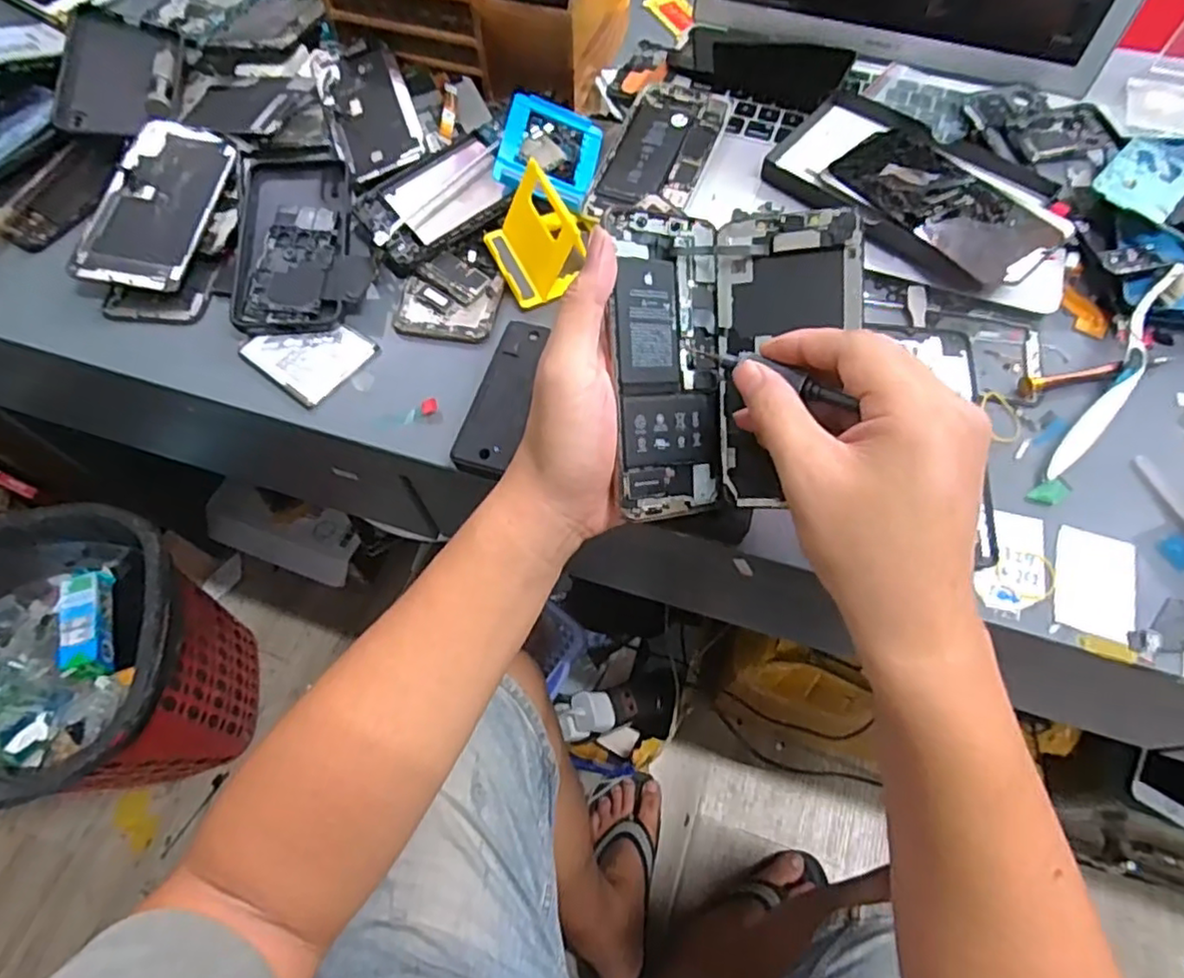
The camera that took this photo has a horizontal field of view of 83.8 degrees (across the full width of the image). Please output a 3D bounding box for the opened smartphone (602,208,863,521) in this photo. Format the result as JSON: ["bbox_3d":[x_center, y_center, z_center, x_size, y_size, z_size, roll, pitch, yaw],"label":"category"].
[{"bbox_3d":[0.074,-0.067,0.349,0.125,0.030,0.153,-6,98,-8],"label":"opened smartphone"}]

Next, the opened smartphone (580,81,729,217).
[{"bbox_3d":[0.053,-0.257,0.503,0.072,0.006,0.146,19,70,9],"label":"opened smartphone"}]

